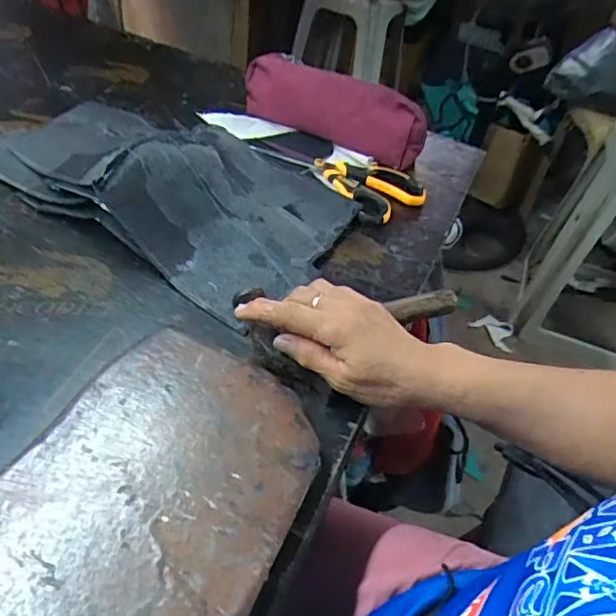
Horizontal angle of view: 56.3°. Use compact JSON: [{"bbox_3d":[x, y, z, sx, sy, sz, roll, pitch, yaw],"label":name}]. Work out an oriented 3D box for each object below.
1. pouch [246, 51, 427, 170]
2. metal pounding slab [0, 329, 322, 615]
[{"bbox_3d":[0.028,-0.238,0.688,0.232,0.081,0.044,25,49,14],"label":"pouch"},{"bbox_3d":[-0.103,0.131,0.355,0.167,0.024,0.265,23,47,16],"label":"metal pounding slab"}]

